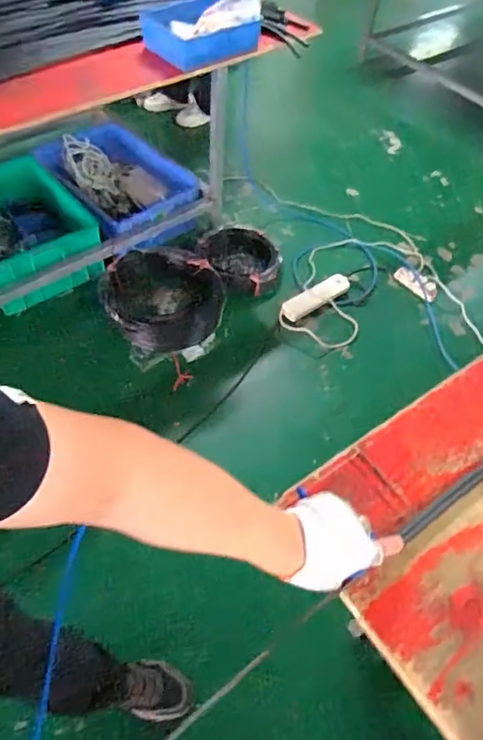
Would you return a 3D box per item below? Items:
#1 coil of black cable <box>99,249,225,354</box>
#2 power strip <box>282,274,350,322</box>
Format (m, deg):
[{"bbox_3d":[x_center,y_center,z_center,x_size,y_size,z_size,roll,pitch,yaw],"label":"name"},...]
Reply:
[{"bbox_3d":[-0.261,-0.260,1.802,0.379,0.097,0.395,2,54,-2],"label":"coil of black cable"},{"bbox_3d":[0.280,-0.271,1.950,0.311,0.031,0.086,-31,61,-24],"label":"power strip"}]

